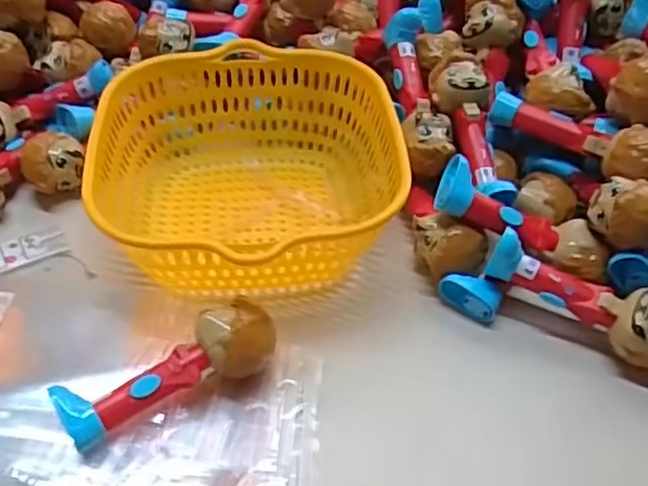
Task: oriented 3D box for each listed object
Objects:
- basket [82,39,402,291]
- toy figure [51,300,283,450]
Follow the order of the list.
[{"bbox_3d":[-0.050,-0.043,0.468,0.187,0.082,0.202,0,46,-3],"label":"basket"},{"bbox_3d":[-0.084,0.074,0.381,0.121,0.040,0.045,-27,53,-25],"label":"toy figure"}]

